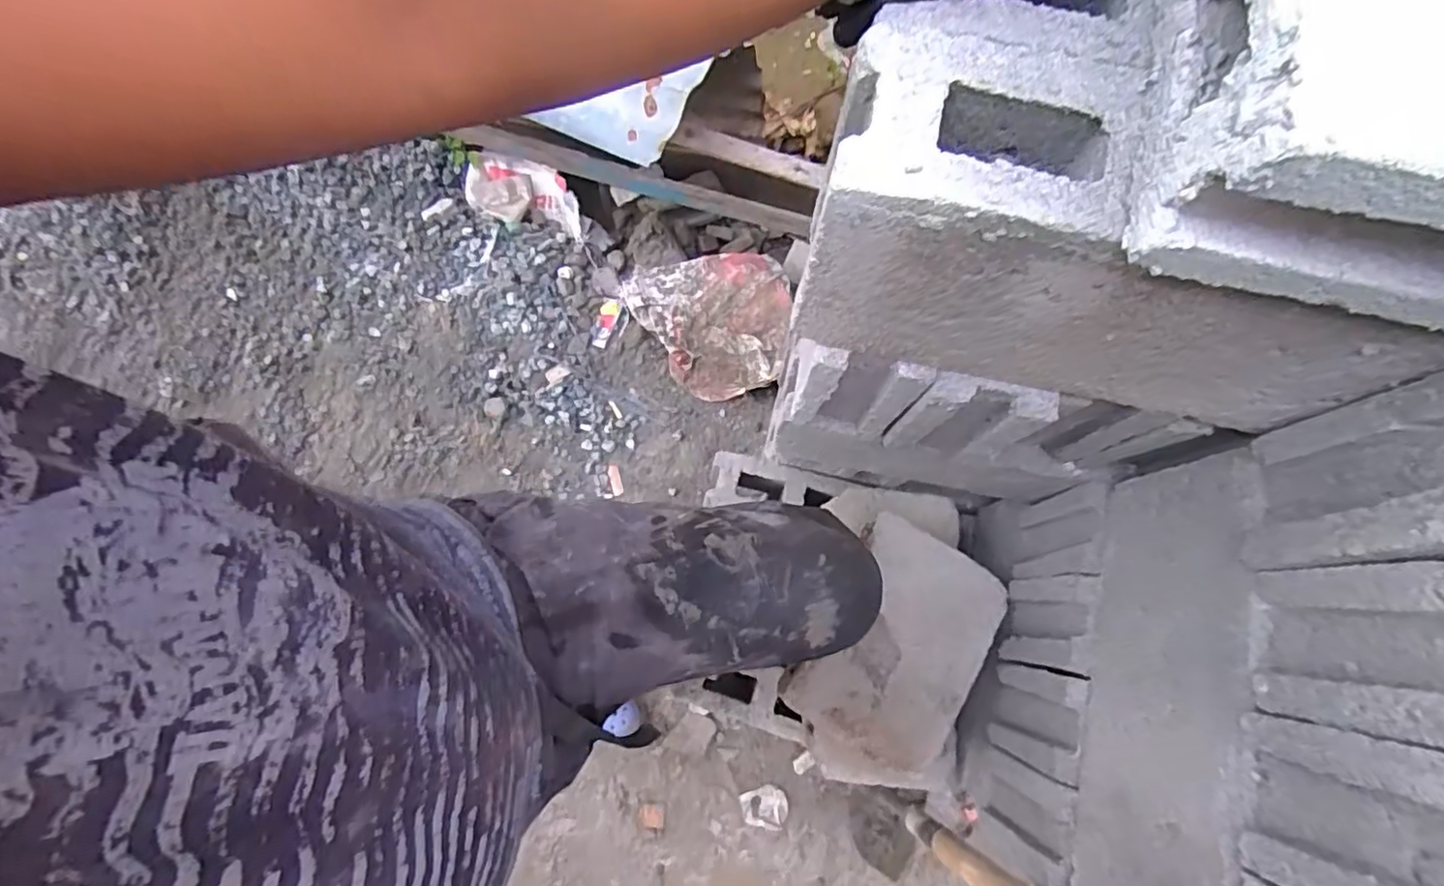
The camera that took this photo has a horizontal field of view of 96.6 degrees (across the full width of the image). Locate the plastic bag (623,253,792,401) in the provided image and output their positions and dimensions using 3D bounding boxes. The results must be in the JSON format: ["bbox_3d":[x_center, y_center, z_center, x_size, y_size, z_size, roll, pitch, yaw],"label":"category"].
[{"bbox_3d":[-0.001,-0.270,1.394,0.315,0.095,0.339,-30,105,-1],"label":"plastic bag"}]

